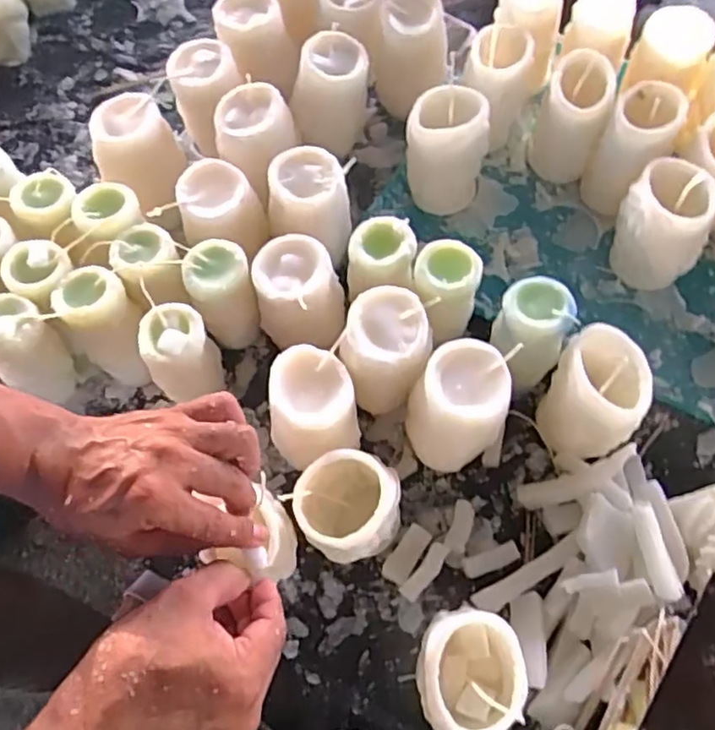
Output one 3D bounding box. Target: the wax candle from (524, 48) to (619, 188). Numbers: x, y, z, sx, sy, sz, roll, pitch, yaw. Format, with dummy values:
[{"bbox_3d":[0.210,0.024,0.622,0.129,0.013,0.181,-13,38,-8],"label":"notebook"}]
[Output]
[{"bbox_3d":[0.197,-0.231,0.592,0.059,0.105,0.067,16,68,9],"label":"wax candle"}]

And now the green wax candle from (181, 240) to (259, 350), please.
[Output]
[{"bbox_3d":[-0.111,-0.056,0.541,0.050,0.103,0.048,-1,67,2],"label":"green wax candle"}]

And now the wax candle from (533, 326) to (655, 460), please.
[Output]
[{"bbox_3d":[0.178,0.023,0.491,0.067,0.090,0.080,16,68,9],"label":"wax candle"}]

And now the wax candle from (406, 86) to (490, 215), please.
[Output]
[{"bbox_3d":[0.082,-0.197,0.588,0.070,0.098,0.066,10,68,6],"label":"wax candle"}]

